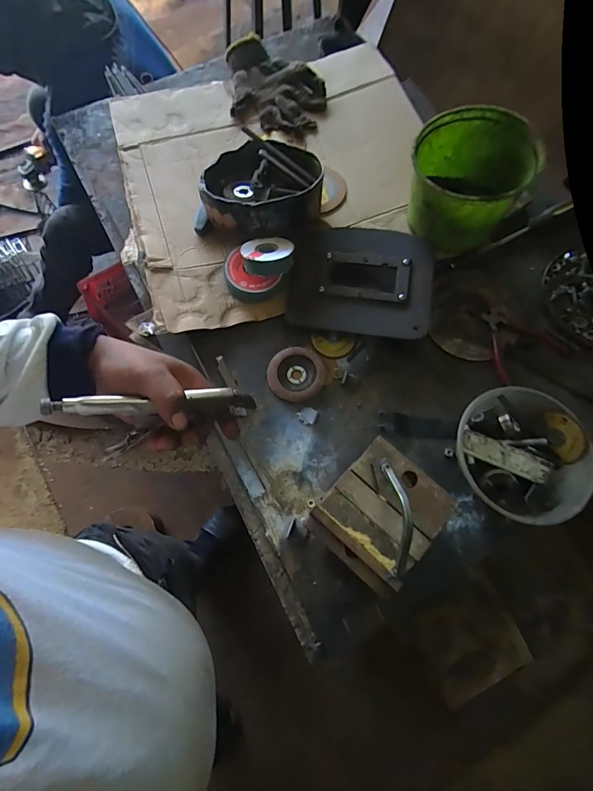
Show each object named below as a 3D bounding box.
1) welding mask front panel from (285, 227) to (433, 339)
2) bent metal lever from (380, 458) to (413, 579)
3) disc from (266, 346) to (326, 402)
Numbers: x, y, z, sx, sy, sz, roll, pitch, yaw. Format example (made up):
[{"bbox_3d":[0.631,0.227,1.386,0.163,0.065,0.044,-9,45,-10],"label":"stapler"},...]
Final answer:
[{"bbox_3d":[0.099,-0.182,0.613,0.216,0.025,0.183,8,73,1],"label":"welding mask front panel"},{"bbox_3d":[0.118,0.141,0.459,0.020,0.046,0.133,0,73,-2],"label":"bent metal lever"},{"bbox_3d":[0.001,-0.033,0.589,0.087,0.012,0.081,0,73,-1],"label":"disc"}]

